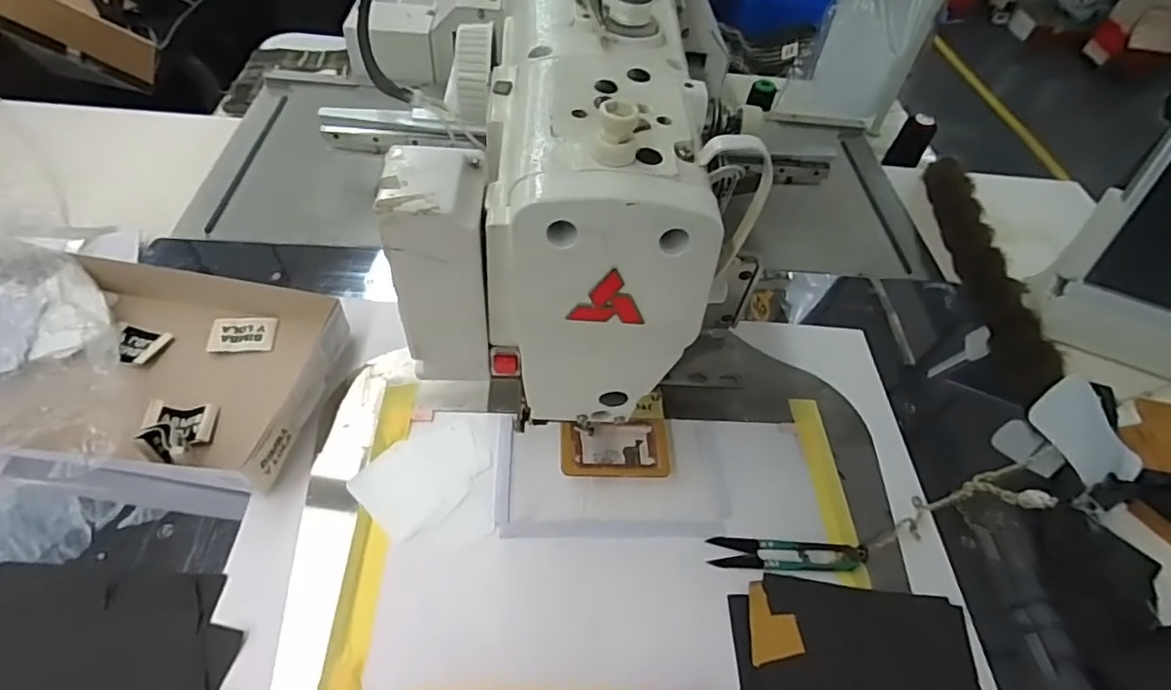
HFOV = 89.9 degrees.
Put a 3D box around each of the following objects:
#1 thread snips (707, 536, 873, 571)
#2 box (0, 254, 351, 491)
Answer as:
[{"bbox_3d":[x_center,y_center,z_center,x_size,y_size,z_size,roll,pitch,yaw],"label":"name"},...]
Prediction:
[{"bbox_3d":[0.146,0.148,0.416,0.112,0.013,0.022,6,51,-4],"label":"thread snips"},{"bbox_3d":[-0.327,0.009,0.445,0.255,0.050,0.194,11,51,0],"label":"box"}]

